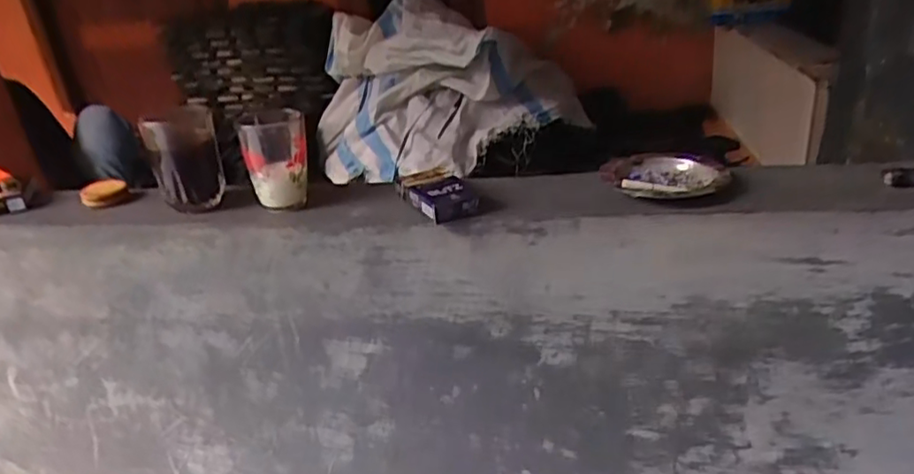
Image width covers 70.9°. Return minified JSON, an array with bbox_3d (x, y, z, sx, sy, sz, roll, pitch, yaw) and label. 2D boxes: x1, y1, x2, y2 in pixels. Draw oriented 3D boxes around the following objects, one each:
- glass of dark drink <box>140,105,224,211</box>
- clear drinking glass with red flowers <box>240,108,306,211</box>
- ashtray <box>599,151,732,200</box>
[{"bbox_3d":[-0.281,-0.083,0.669,0.065,0.092,0.067,-15,28,-18],"label":"glass of dark drink"},{"bbox_3d":[-0.182,-0.080,0.657,0.065,0.087,0.067,-13,27,-14],"label":"clear drinking glass with red flowers"},{"bbox_3d":[0.199,-0.057,0.625,0.110,0.024,0.104,-2,27,7],"label":"ashtray"}]

